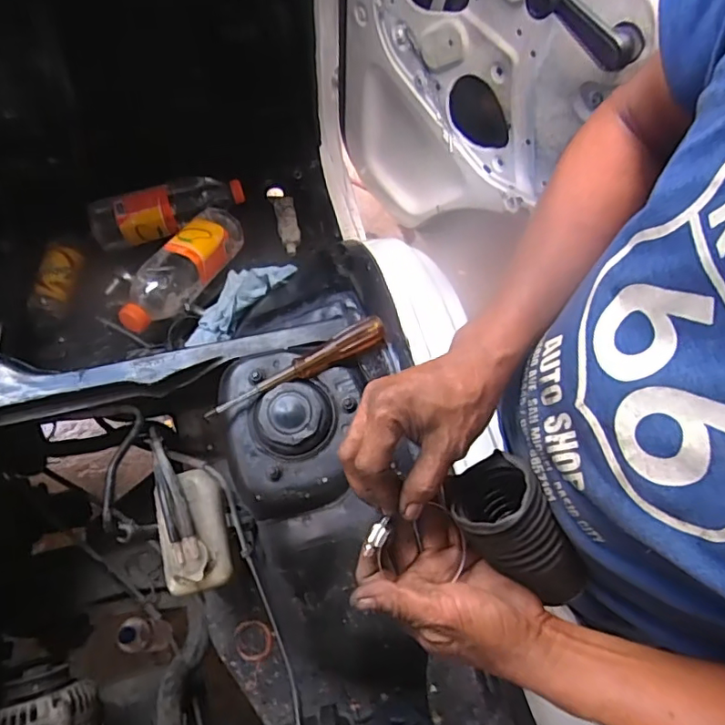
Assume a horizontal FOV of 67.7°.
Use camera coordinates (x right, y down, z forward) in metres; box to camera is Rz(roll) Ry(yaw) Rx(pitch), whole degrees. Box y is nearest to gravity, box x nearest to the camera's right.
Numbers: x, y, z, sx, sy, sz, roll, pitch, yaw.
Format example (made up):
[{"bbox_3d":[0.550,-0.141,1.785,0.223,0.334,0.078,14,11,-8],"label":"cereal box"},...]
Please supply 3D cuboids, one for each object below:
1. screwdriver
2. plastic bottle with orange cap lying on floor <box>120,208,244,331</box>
[{"bbox_3d":[-0.068,0.007,0.574,0.200,0.034,0.026,-26,68,-15],"label":"screwdriver"},{"bbox_3d":[-0.275,-0.144,0.828,0.075,0.074,0.254,29,66,11],"label":"plastic bottle with orange cap lying on floor"}]

